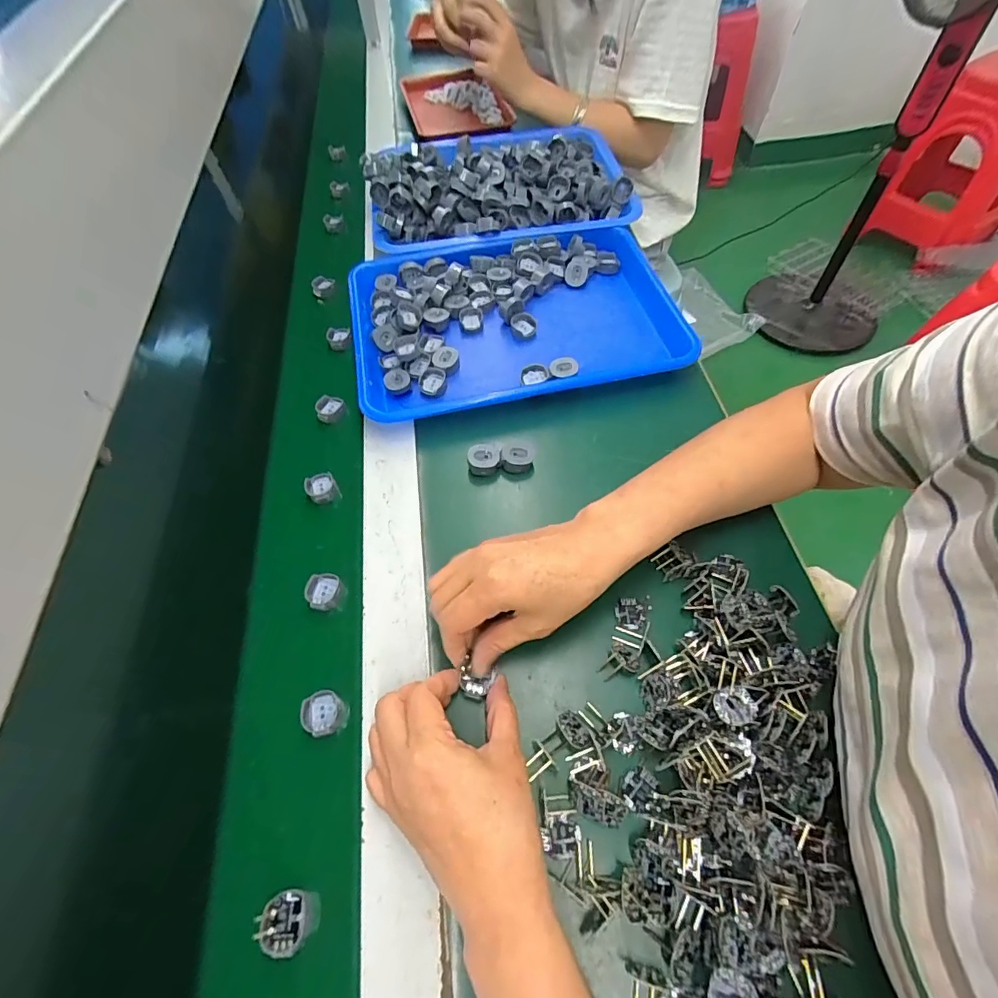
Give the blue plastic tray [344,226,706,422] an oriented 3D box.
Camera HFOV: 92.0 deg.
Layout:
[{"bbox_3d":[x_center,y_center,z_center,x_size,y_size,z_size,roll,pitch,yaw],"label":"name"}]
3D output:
[{"bbox_3d":[0.013,-0.198,0.514,0.330,0.031,0.244,-11,58,-4],"label":"blue plastic tray"}]

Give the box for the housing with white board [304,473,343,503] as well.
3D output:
[{"bbox_3d":[-0.163,-0.011,0.443,0.027,0.012,0.032,-29,61,-15],"label":"housing with white board"}]

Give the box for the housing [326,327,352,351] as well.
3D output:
[{"bbox_3d":[-0.181,-0.182,0.548,0.026,0.013,0.026,-15,58,-6],"label":"housing"}]

